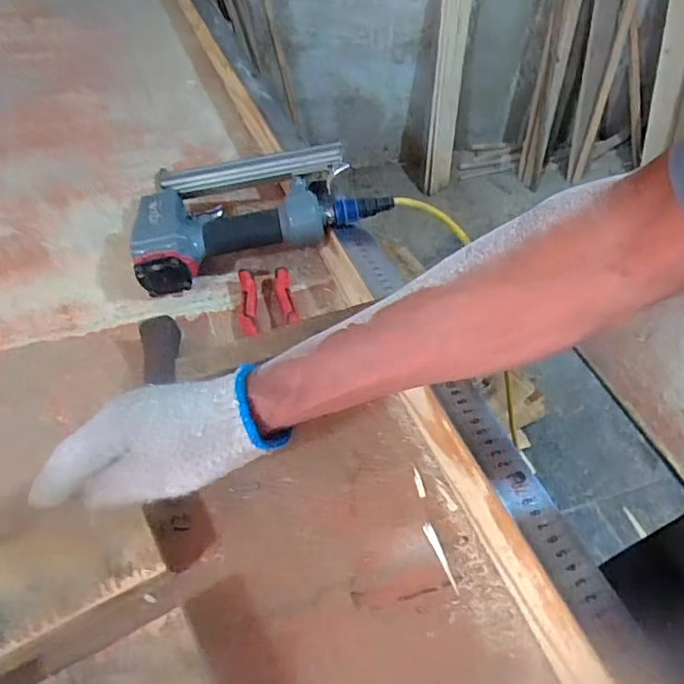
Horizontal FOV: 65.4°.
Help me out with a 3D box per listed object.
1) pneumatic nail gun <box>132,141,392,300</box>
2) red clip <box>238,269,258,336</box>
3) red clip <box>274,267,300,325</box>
[{"bbox_3d":[-0.100,-0.149,0.599,0.264,0.091,0.152,-12,51,-16],"label":"pneumatic nail gun"},{"bbox_3d":[-0.096,-0.034,0.542,0.018,0.026,0.091,-4,49,-9],"label":"red clip"},{"bbox_3d":[-0.059,-0.048,0.556,0.015,0.021,0.070,-8,50,-13],"label":"red clip"}]

